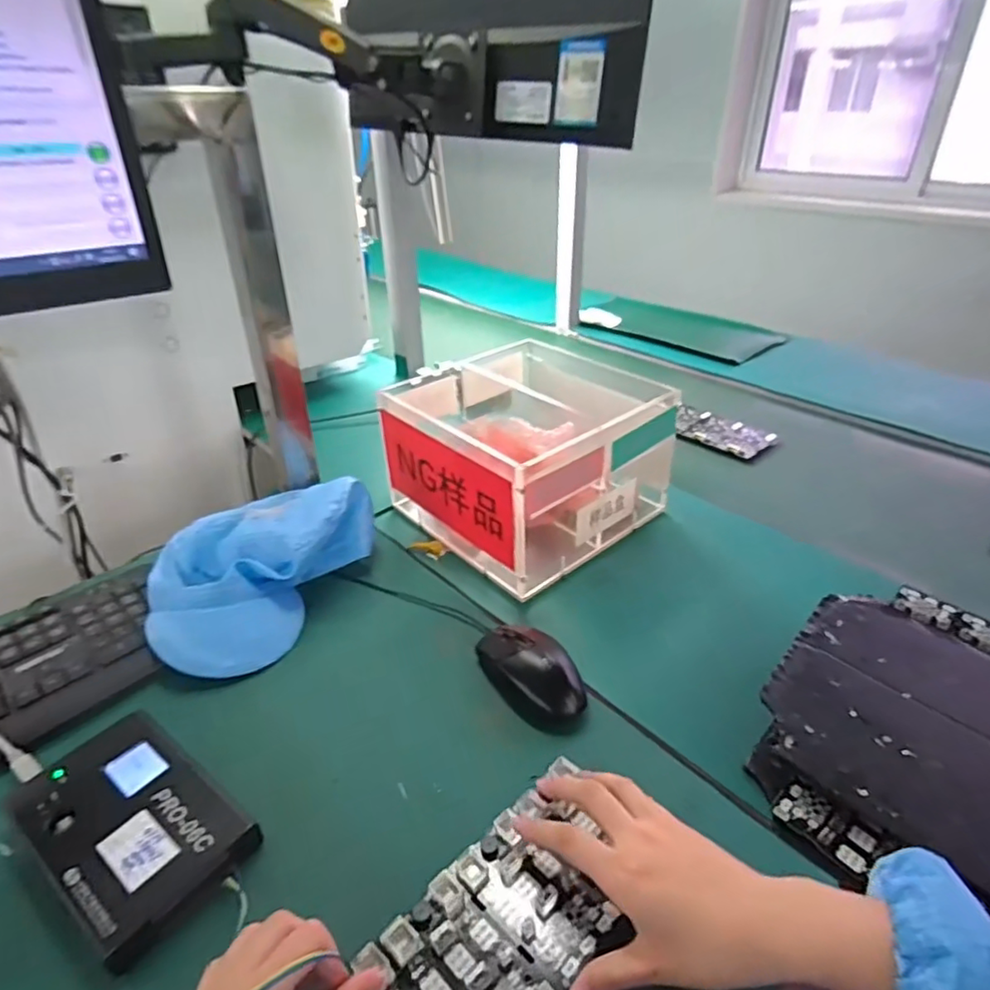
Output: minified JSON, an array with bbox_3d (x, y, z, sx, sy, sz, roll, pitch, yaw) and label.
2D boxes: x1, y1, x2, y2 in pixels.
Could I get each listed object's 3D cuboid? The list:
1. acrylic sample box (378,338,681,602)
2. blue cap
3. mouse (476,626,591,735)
[{"bbox_3d":[0.034,-0.056,0.775,0.262,0.158,0.281,-27,41,-35],"label":"acrylic sample box"},{"bbox_3d":[-0.250,0.065,0.623,0.173,0.078,0.239,12,34,19],"label":"blue cap"},{"bbox_3d":[0.033,0.155,0.540,0.062,0.036,0.112,-17,36,-25],"label":"mouse"}]

